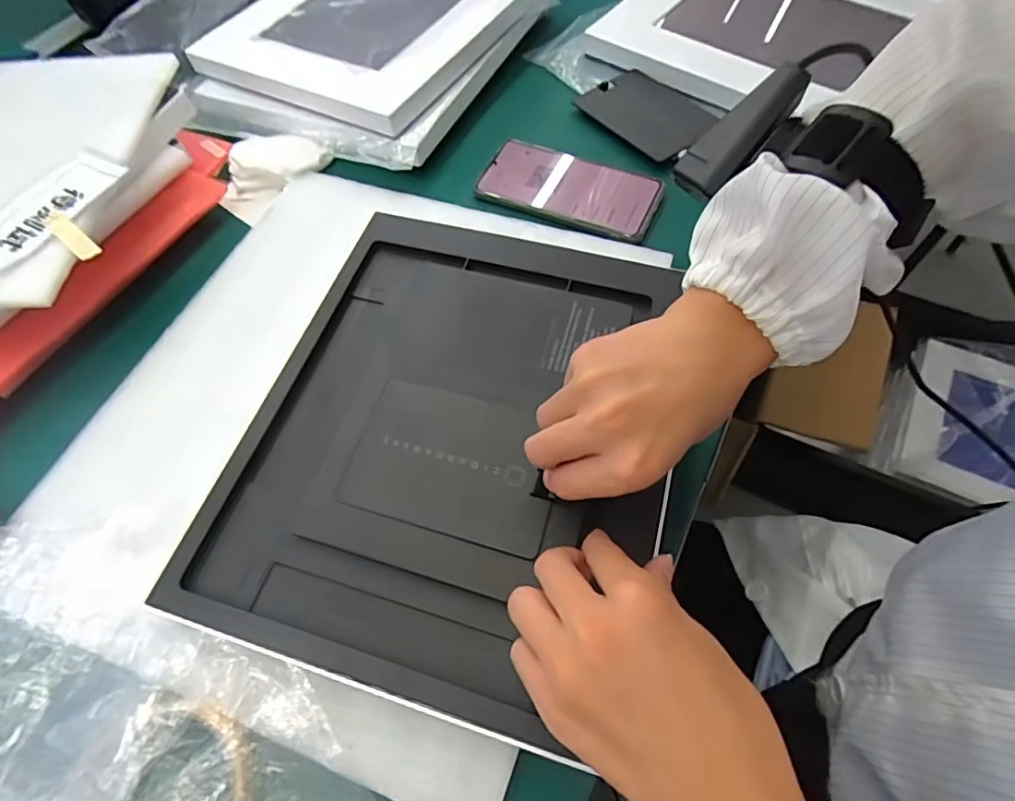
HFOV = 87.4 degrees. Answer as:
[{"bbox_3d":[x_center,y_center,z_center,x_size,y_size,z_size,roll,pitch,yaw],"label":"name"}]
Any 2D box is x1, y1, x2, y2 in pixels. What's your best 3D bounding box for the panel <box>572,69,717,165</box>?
[{"bbox_3d":[0.131,-0.269,0.496,0.087,0.008,0.118,-36,66,-15],"label":"panel"}]

